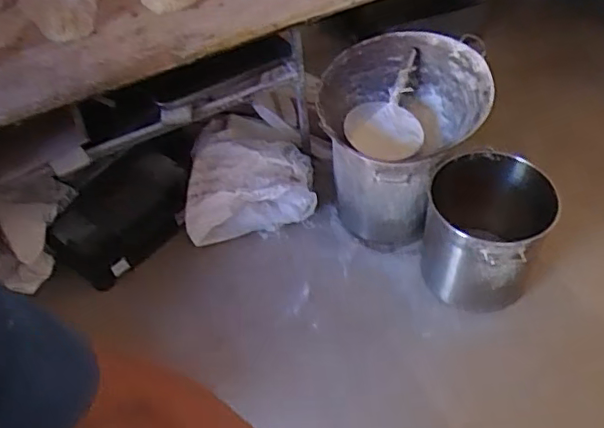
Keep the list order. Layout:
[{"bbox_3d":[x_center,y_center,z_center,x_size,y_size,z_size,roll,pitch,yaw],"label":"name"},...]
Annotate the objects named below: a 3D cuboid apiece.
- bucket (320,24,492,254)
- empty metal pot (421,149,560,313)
[{"bbox_3d":[0.295,-0.240,1.884,0.501,0.499,0.461,10,51,12],"label":"bucket"},{"bbox_3d":[0.539,0.077,1.748,0.329,0.407,0.315,-2,49,2],"label":"empty metal pot"}]

